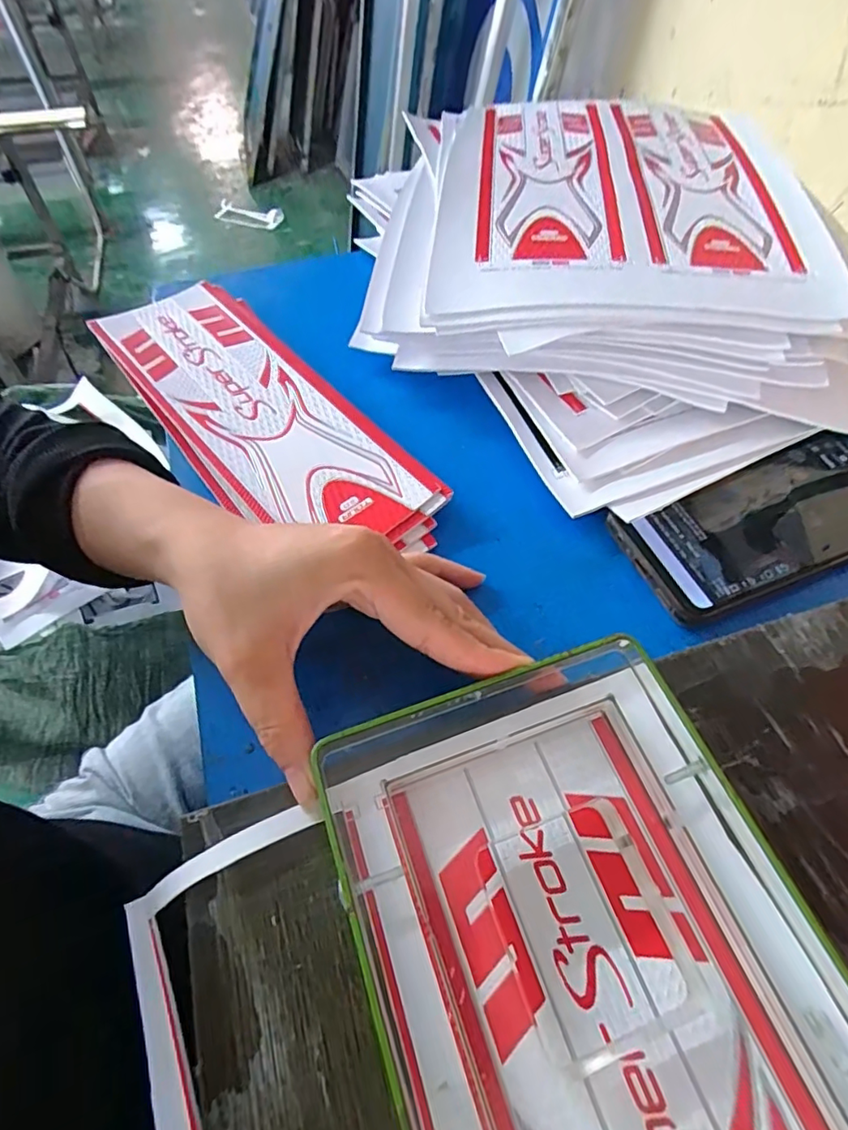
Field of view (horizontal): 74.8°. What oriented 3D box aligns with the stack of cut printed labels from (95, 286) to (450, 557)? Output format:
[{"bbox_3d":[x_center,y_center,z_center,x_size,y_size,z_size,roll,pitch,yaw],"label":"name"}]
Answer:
[{"bbox_3d":[-0.106,-0.098,0.347,0.101,0.019,0.278,-33,63,-21],"label":"stack of cut printed labels"}]

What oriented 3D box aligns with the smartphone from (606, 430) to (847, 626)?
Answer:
[{"bbox_3d":[0.190,-0.024,0.302,0.167,0.012,0.072,-19,59,-13],"label":"smartphone"}]

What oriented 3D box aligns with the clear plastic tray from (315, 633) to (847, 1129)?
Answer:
[{"bbox_3d":[0.075,0.172,0.144,0.136,0.025,0.303,-16,57,-13],"label":"clear plastic tray"}]

